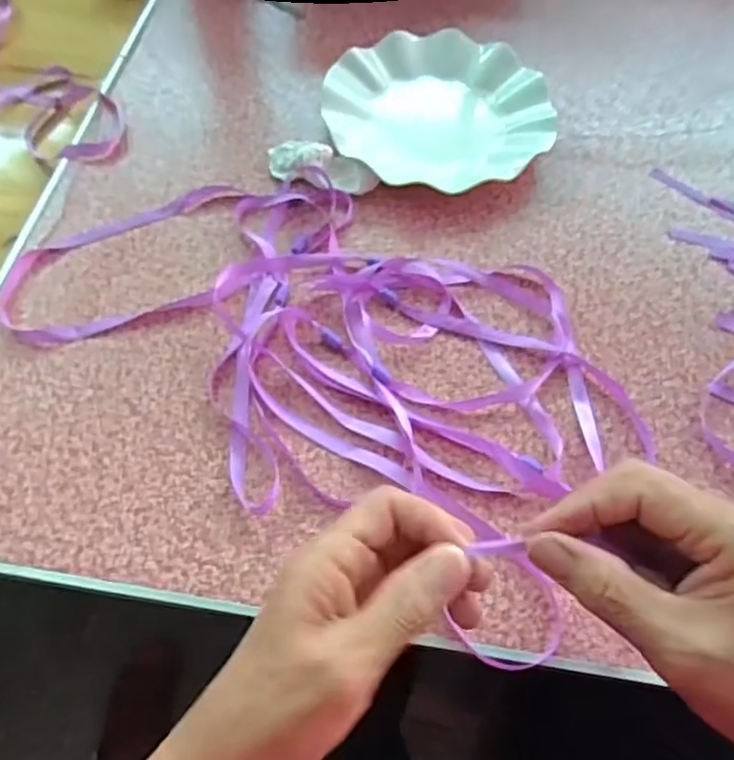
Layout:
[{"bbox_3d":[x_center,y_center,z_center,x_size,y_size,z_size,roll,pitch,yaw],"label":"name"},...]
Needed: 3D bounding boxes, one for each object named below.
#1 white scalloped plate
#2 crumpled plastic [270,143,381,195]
[{"bbox_3d":[0.060,-0.226,0.535,0.181,0.031,0.181,0,60,0],"label":"white scalloped plate"},{"bbox_3d":[-0.036,-0.167,0.497,0.089,0.022,0.034,18,61,10],"label":"crumpled plastic"}]

